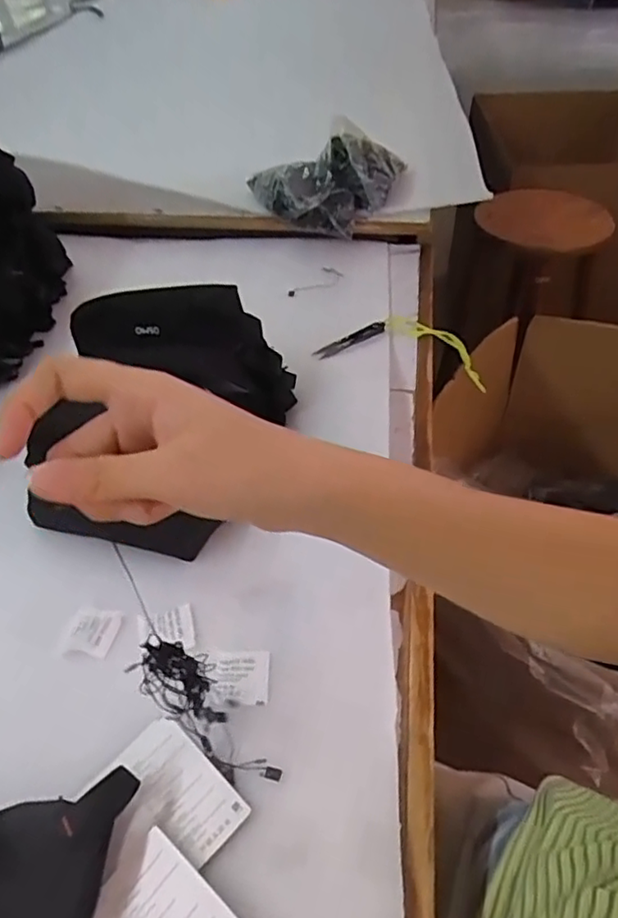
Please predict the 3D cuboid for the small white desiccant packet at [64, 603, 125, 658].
[{"bbox_3d":[-0.170,0.133,0.492,0.040,0.006,0.040,5,46,8],"label":"small white desiccant packet"}]

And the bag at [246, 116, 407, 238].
[{"bbox_3d":[0.029,-0.398,0.887,0.223,0.103,0.137,-4,45,0],"label":"bag"}]

